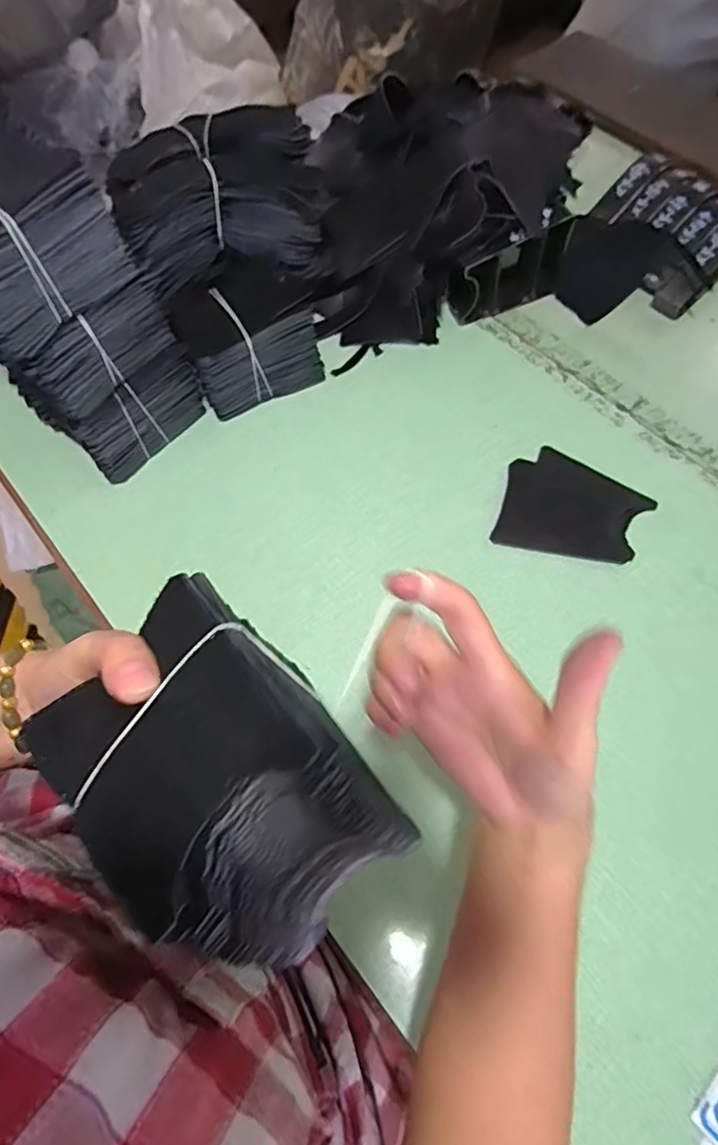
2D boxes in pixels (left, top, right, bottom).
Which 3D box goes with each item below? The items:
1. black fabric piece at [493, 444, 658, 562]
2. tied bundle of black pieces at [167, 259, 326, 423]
[{"bbox_3d":[0.204,-0.064,0.573,0.128,0.004,0.112,15,65,10],"label":"black fabric piece"},{"bbox_3d":[-0.120,-0.254,0.632,0.140,0.099,0.121,-27,65,-10],"label":"tied bundle of black pieces"}]

